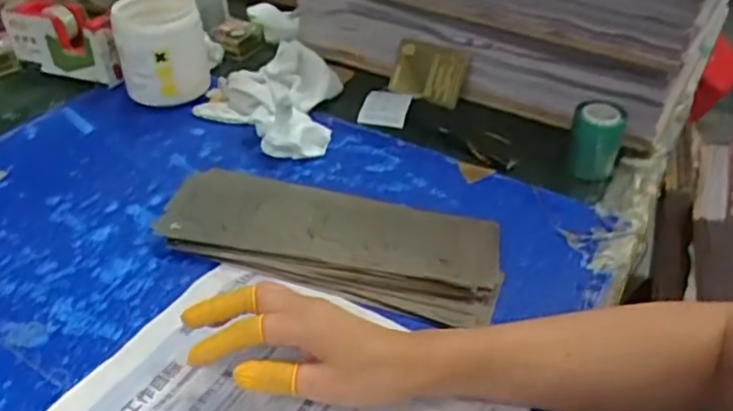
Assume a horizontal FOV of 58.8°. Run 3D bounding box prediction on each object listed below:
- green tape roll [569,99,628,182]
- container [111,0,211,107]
[{"bbox_3d":[0.226,-0.071,0.637,0.049,0.054,0.058,16,42,18],"label":"green tape roll"},{"bbox_3d":[-0.225,-0.171,0.724,0.094,0.109,0.074,-10,41,-13],"label":"container"}]

